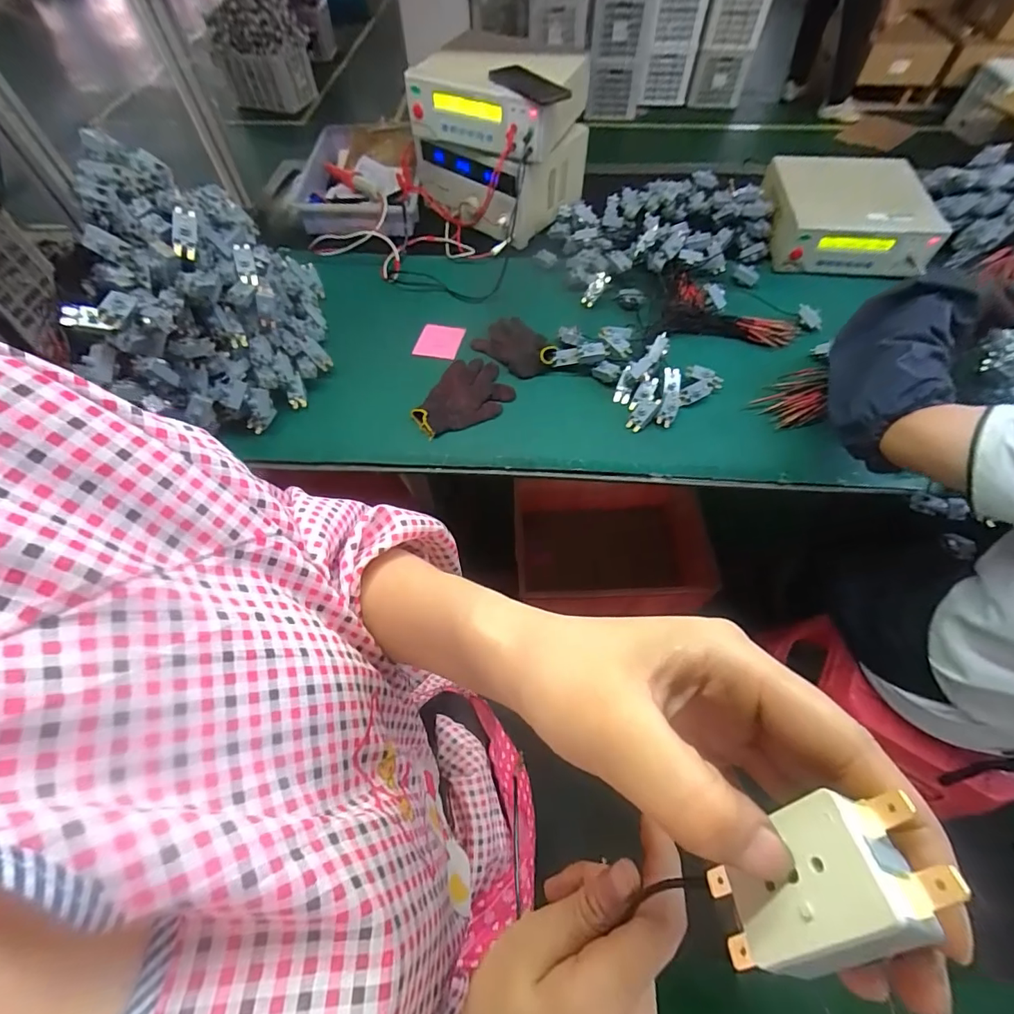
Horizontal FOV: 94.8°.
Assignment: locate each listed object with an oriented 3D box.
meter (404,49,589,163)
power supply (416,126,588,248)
[{"bbox_3d":[-0.020,-0.897,1.018,0.333,0.108,0.295,16,61,11],"label":"meter"},{"bbox_3d":[-0.014,-0.818,1.131,0.342,0.186,0.324,23,62,14],"label":"power supply"}]

